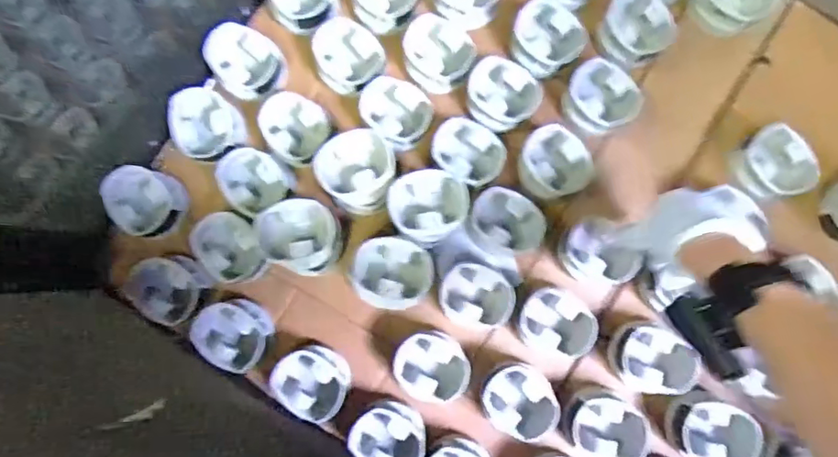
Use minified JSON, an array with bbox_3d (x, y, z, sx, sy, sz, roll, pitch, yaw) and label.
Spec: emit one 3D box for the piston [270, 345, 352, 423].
[{"bbox_3d":[-0.114,0.166,0.613,0.080,0.050,0.063,41,88,4],"label":"piston"}]

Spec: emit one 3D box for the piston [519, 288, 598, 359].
[{"bbox_3d":[0.150,0.103,0.606,0.081,0.044,0.072,30,87,3],"label":"piston"}]

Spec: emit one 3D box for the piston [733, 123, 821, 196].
[{"bbox_3d":[0.391,-0.072,0.618,0.074,0.046,0.080,-18,86,0],"label":"piston"}]

